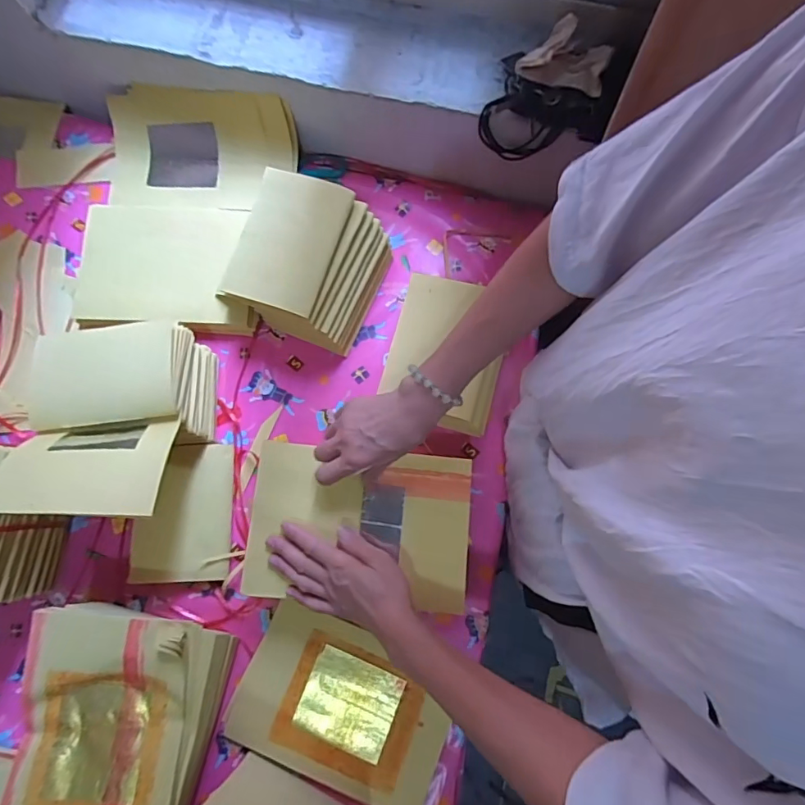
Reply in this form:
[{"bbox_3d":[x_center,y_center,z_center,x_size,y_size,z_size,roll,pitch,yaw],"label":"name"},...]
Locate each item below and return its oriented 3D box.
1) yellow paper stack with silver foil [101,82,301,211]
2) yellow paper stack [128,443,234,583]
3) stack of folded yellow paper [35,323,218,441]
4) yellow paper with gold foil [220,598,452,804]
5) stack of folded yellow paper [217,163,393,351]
[{"bbox_3d":[-0.284,-0.347,0.677,0.270,0.034,0.150,6,100,11],"label":"yellow paper stack with silver foil"},{"bbox_3d":[-0.266,0.132,0.599,0.111,0.019,0.160,-1,77,0],"label":"yellow paper stack"},{"bbox_3d":[-0.324,-0.025,0.583,0.179,0.082,0.124,0,77,0],"label":"stack of folded yellow paper"},{"bbox_3d":[-0.068,0.345,0.556,0.231,0.011,0.151,22,74,7],"label":"yellow paper with gold foil"},{"bbox_3d":[-0.112,-0.165,0.607,0.153,0.124,0.160,20,78,4],"label":"stack of folded yellow paper"}]

